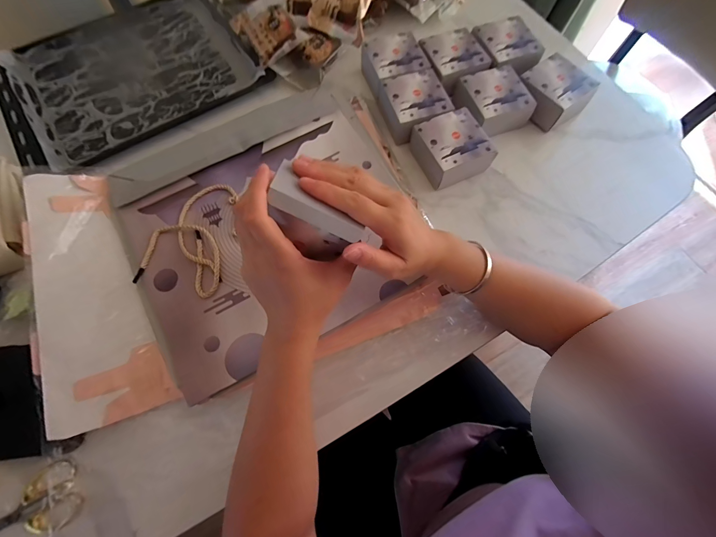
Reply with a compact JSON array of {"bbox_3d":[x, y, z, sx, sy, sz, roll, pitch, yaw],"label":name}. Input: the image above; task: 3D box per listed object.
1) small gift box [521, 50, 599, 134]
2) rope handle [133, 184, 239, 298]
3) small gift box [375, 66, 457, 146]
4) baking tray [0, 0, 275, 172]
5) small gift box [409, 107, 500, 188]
[{"bbox_3d":[0.310,-0.280,0.507,0.093,0.041,0.098,-34,82,-10],"label":"small gift box"},{"bbox_3d":[-0.212,-0.046,0.422,0.104,0.010,0.154,13,70,6],"label":"rope handle"},{"bbox_3d":[0.086,-0.253,0.499,0.096,0.043,0.098,-19,71,-7],"label":"small gift box"},{"bbox_3d":[-0.384,-0.333,0.547,0.395,0.028,0.317,-32,72,-10],"label":"baking tray"},{"bbox_3d":[0.137,-0.173,0.469,0.090,0.048,0.102,-24,80,-8],"label":"small gift box"}]

